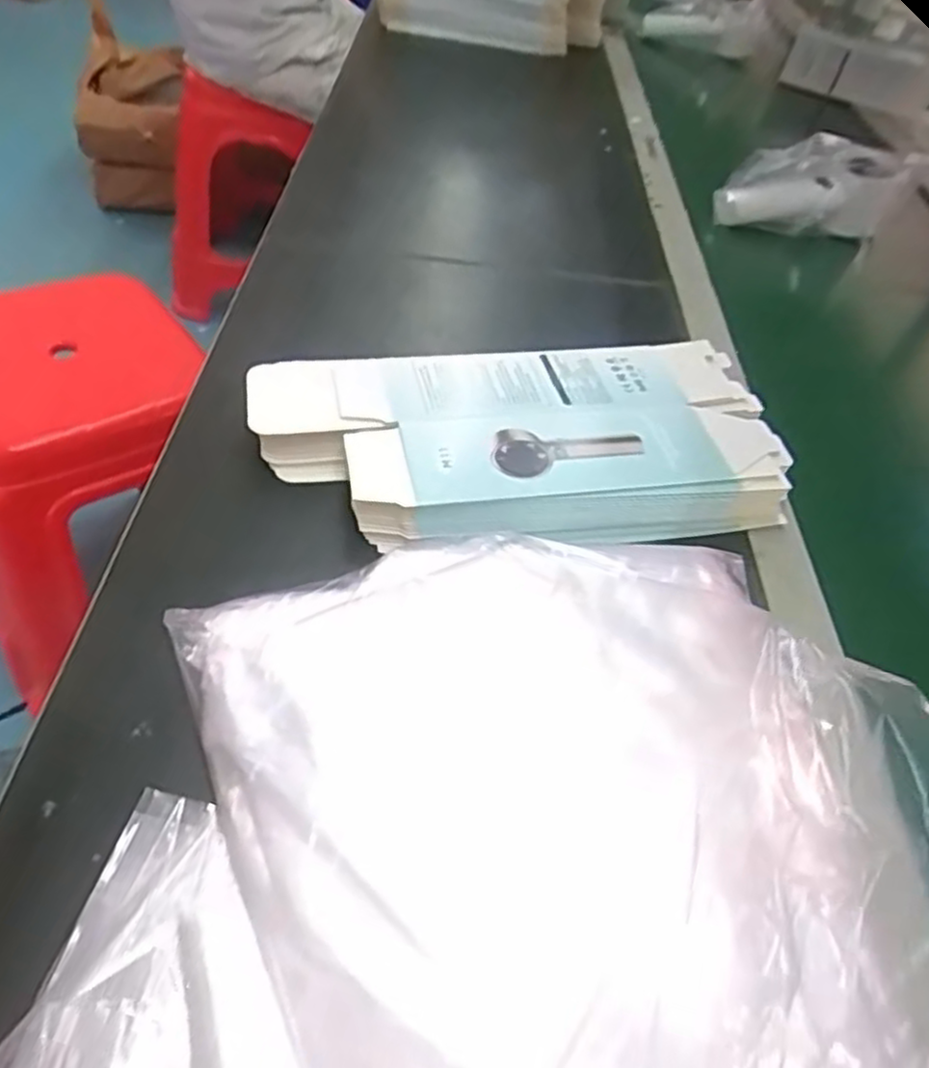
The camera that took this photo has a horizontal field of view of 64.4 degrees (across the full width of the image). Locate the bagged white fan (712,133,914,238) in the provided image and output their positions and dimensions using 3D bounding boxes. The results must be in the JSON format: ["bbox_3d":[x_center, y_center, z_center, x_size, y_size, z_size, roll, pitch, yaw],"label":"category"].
[{"bbox_3d":[0.316,-0.318,0.674,0.178,0.072,0.057,-7,52,-18],"label":"bagged white fan"}]

